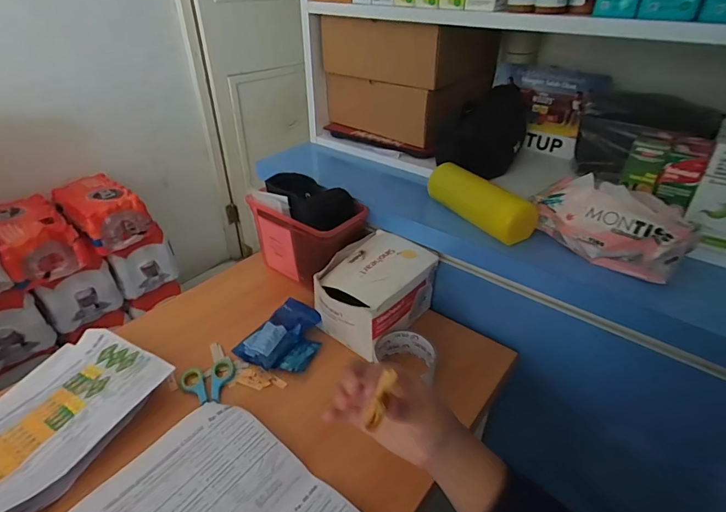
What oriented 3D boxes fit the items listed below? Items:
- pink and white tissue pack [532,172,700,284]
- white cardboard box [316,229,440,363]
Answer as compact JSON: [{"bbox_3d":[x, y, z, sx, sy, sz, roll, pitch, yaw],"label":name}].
[{"bbox_3d":[0.313,-0.043,0.530,0.175,0.098,0.056,24,41,30],"label":"pink and white tissue pack"},{"bbox_3d":[0.013,0.049,0.624,0.126,0.093,0.166,23,41,30],"label":"white cardboard box"}]

